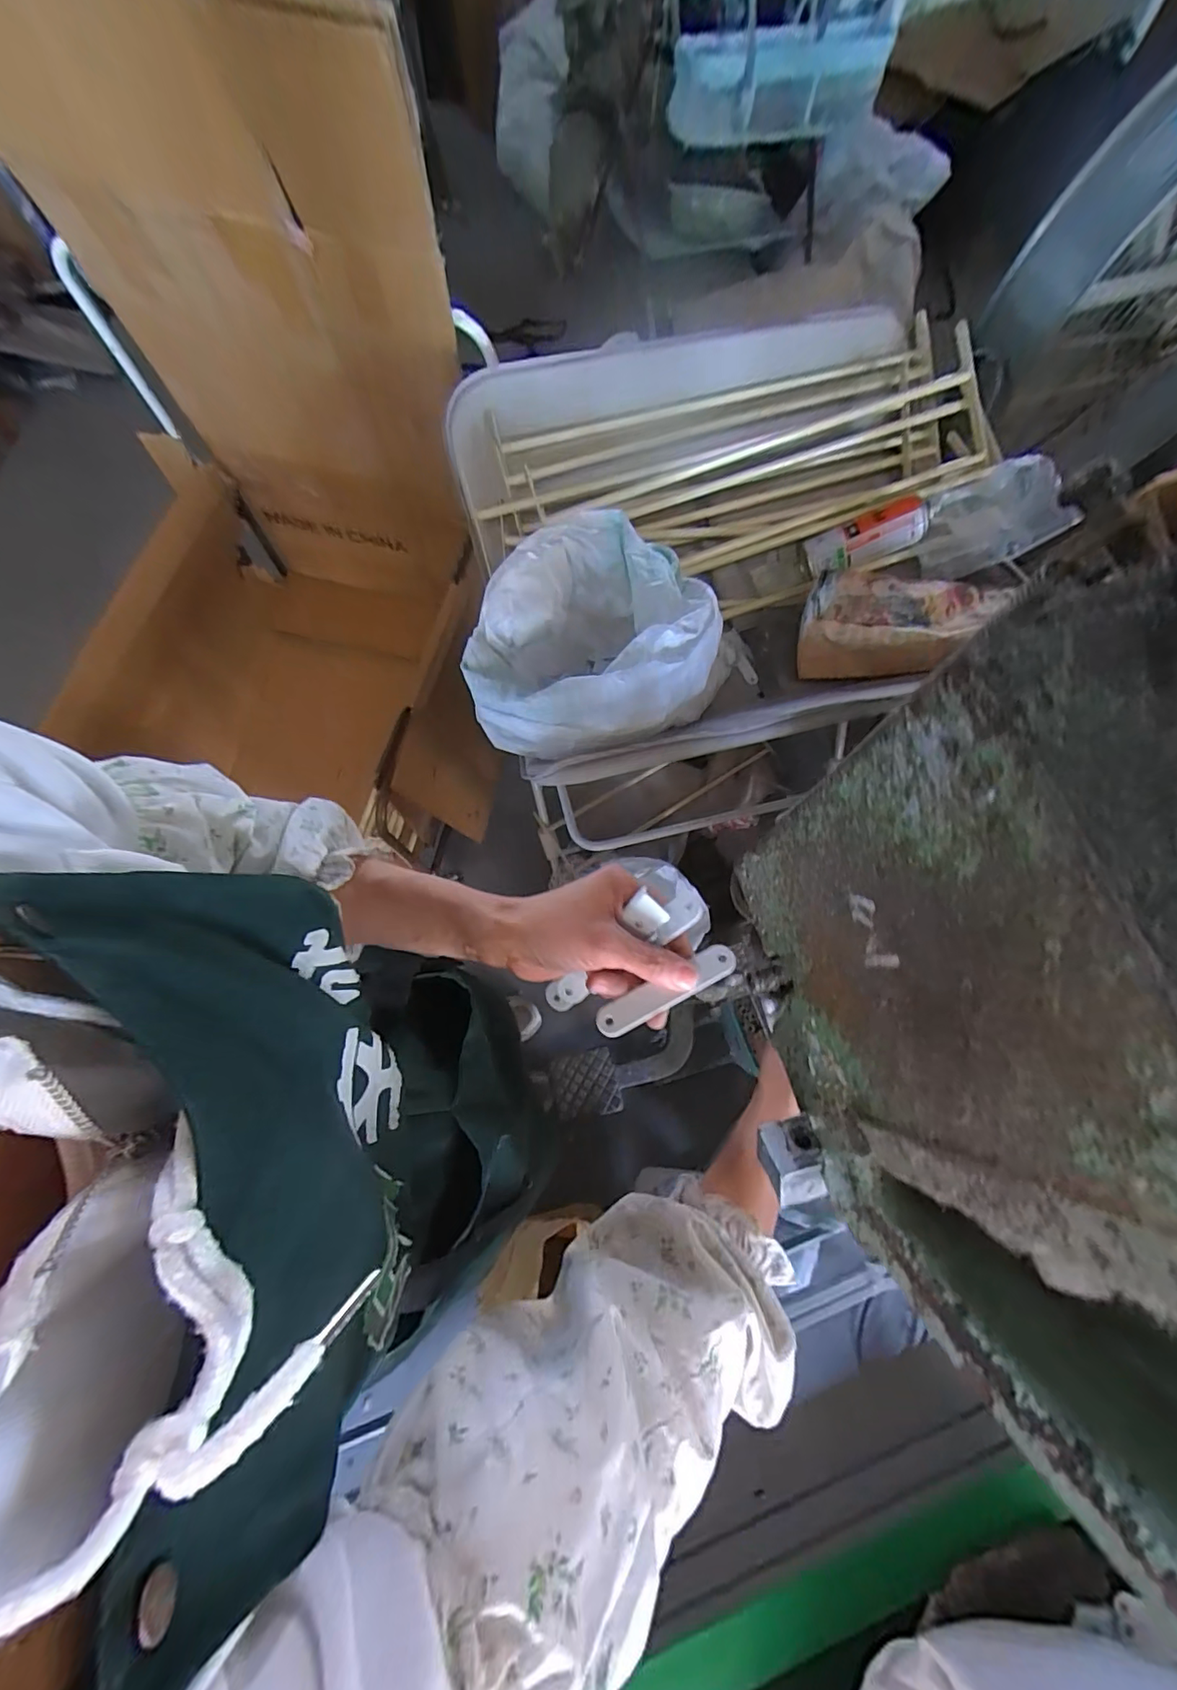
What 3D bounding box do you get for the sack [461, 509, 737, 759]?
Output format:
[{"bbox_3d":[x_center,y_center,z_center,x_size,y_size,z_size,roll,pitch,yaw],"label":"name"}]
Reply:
[{"bbox_3d":[0.006,-0.225,0.657,0.268,0.206,0.283,28,74,8],"label":"sack"}]

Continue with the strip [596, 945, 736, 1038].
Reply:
[{"bbox_3d":[0.046,0.086,0.314,0.088,0.004,0.018,-27,74,-4],"label":"strip"}]

